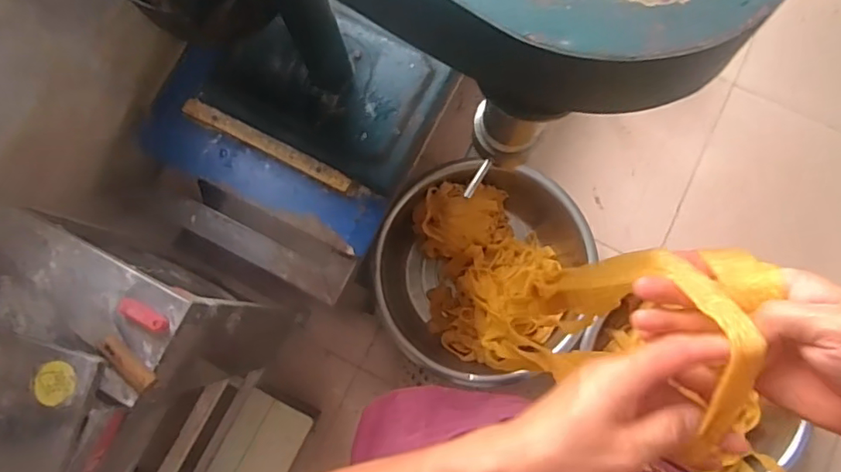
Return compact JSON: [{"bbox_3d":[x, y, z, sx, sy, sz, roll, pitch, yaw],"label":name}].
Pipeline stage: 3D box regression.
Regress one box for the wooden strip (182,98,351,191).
[{"bbox_3d":[-0.277,-0.165,0.975,0.328,0.009,0.031,27,81,4],"label":"wooden strip"}]

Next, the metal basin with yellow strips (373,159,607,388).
[{"bbox_3d":[0.159,0.074,1.364,0.525,0.219,0.520,0,80,0],"label":"metal basin with yellow strips"}]

